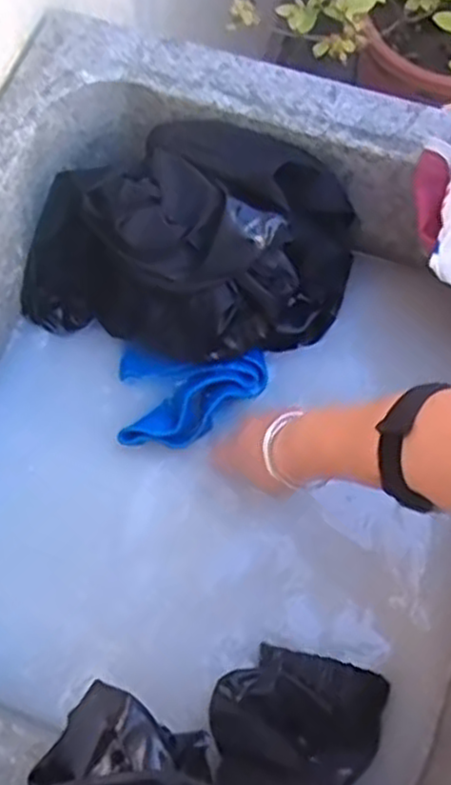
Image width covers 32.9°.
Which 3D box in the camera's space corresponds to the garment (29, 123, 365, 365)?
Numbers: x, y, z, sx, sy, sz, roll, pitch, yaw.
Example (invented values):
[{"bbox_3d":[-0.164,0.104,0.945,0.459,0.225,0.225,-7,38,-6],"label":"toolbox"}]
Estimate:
[{"bbox_3d":[-0.035,-0.131,0.673,0.274,0.143,0.165,16,69,7],"label":"garment"}]

